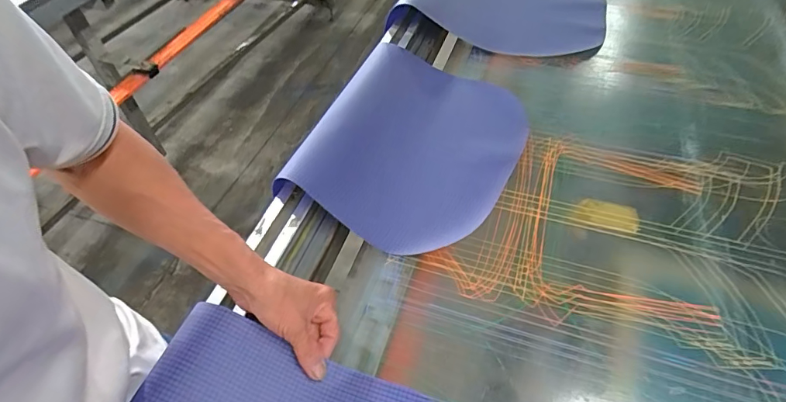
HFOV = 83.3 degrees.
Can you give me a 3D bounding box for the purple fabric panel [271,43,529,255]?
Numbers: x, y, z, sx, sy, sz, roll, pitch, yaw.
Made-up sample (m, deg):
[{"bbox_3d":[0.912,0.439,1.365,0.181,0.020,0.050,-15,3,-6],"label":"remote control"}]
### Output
[{"bbox_3d":[0.038,-0.100,0.646,0.276,0.067,0.385,15,52,15],"label":"purple fabric panel"}]

